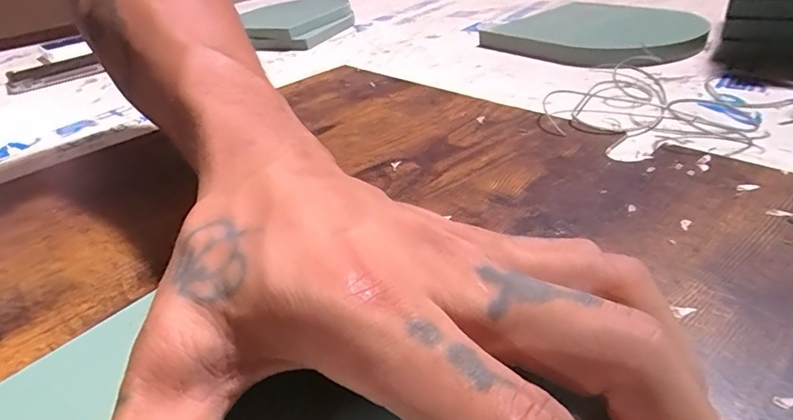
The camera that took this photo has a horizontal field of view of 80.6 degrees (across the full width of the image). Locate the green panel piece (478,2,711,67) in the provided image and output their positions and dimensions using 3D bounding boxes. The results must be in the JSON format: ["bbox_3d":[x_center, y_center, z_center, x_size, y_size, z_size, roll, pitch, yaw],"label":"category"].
[{"bbox_3d":[0.169,-0.164,0.430,0.133,0.018,0.199,-22,36,-20],"label":"green panel piece"}]

